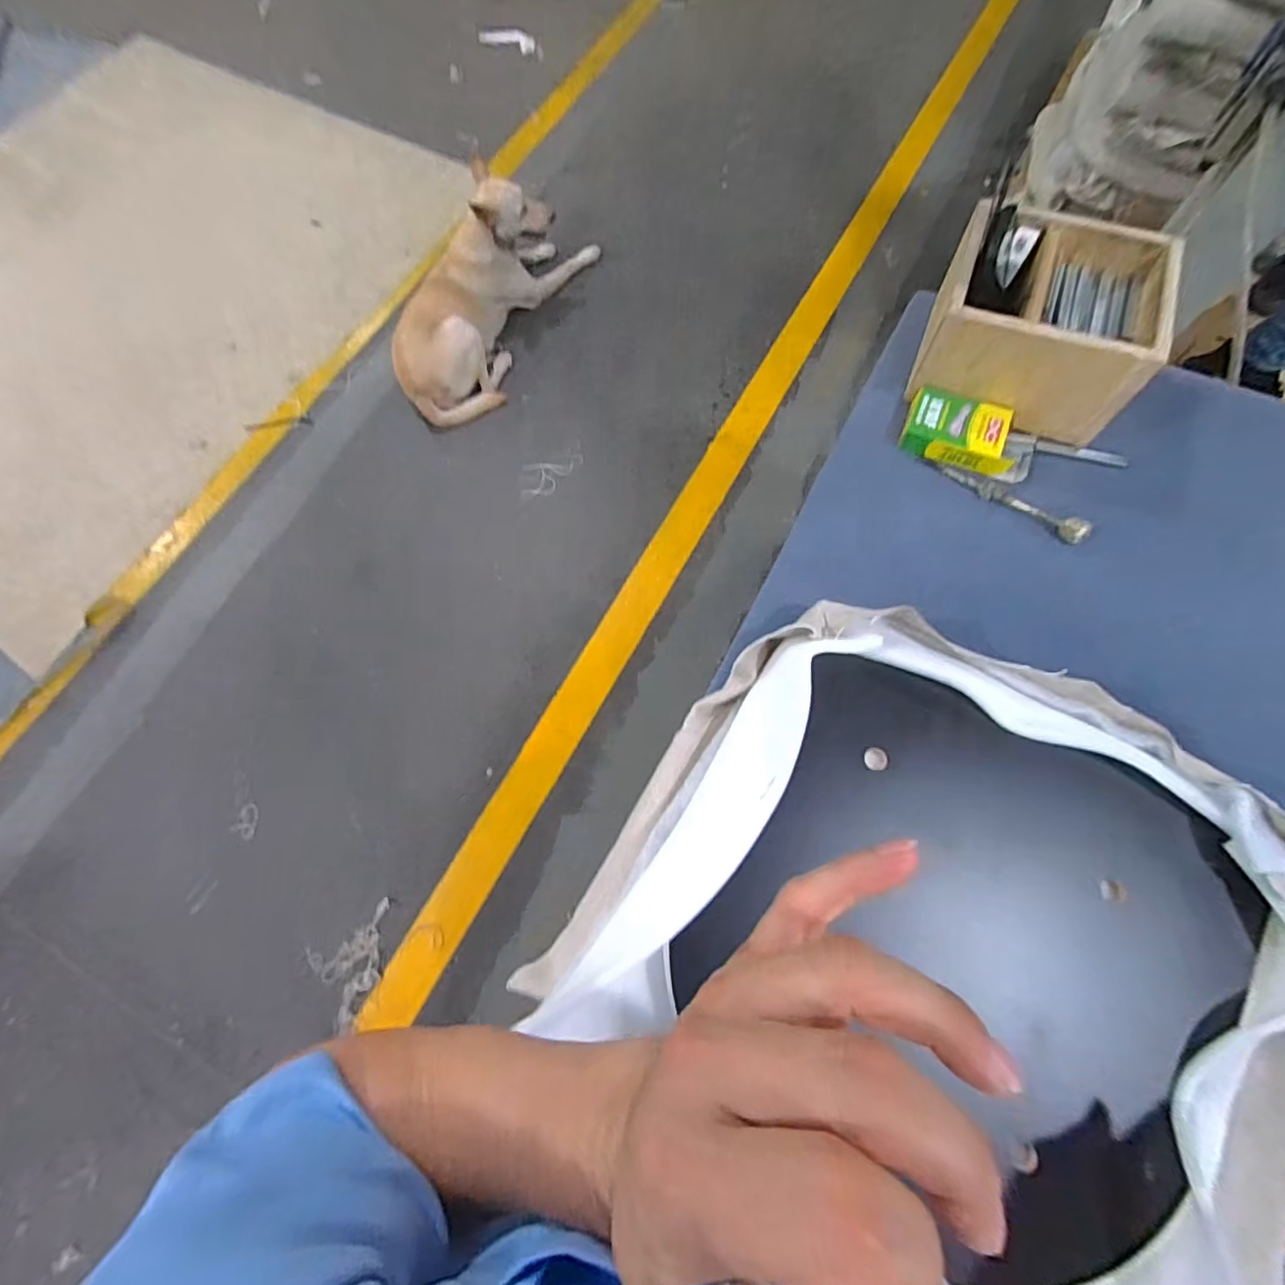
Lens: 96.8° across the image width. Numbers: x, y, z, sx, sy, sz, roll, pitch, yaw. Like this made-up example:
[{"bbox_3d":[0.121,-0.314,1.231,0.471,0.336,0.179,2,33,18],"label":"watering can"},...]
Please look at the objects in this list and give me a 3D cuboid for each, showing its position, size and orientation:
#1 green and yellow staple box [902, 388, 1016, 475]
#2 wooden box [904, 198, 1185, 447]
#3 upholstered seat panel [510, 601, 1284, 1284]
[{"bbox_3d":[0.387,-0.257,0.695,0.125,0.034,0.074,21,74,10],"label":"green and yellow staple box"},{"bbox_3d":[0.464,-0.378,0.677,0.214,0.132,0.199,20,74,10],"label":"wooden box"},{"bbox_3d":[0.255,0.257,0.494,0.554,0.124,0.522,34,77,12],"label":"upholstered seat panel"}]

